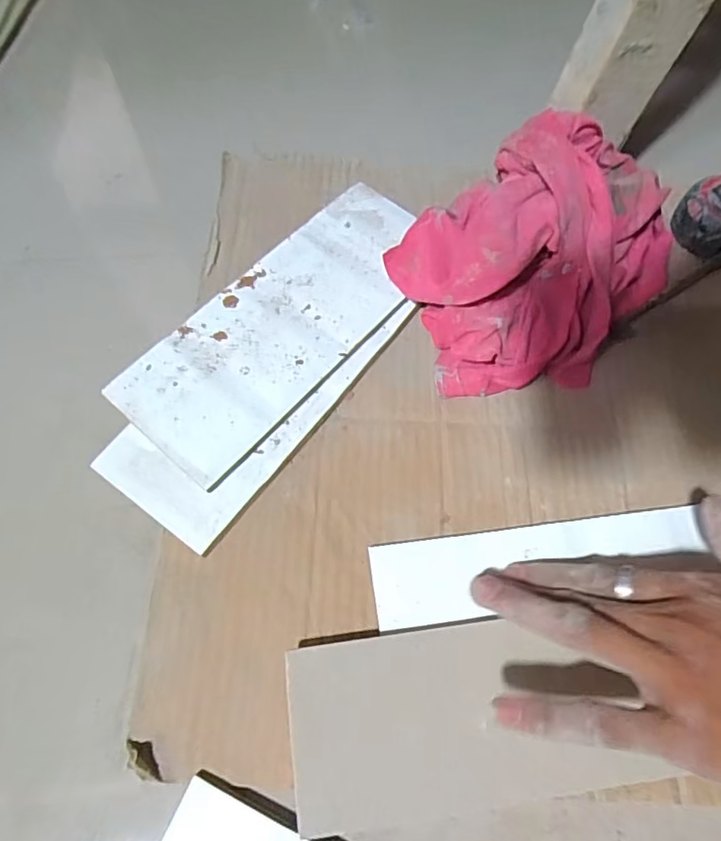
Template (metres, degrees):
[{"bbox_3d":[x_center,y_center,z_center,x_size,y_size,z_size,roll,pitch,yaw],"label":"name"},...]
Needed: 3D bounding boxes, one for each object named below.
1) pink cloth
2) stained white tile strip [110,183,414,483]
[{"bbox_3d":[0.124,-0.108,0.363,0.186,0.105,0.138,-25,68,-13],"label":"pink cloth"},{"bbox_3d":[-0.048,-0.071,0.378,0.099,0.004,0.241,39,71,15],"label":"stained white tile strip"}]

